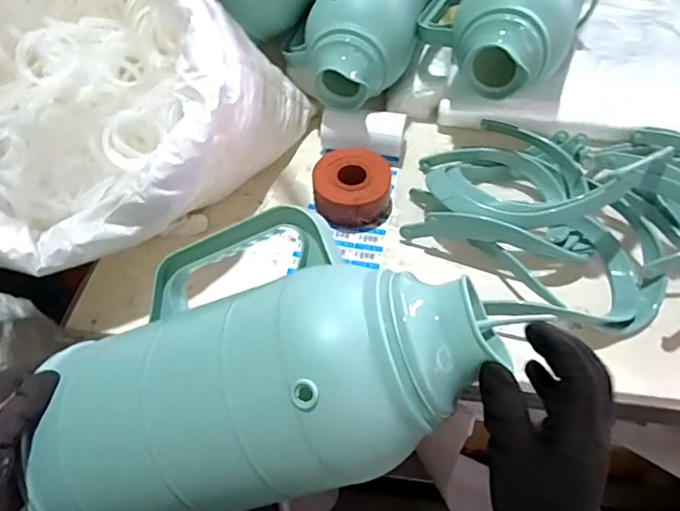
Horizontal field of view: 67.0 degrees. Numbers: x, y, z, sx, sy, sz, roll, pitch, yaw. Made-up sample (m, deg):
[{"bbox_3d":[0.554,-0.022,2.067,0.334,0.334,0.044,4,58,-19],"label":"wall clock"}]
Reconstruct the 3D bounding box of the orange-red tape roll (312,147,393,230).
[{"bbox_3d":[0.016,-0.086,0.658,0.097,0.051,0.093,-1,54,1],"label":"orange-red tape roll"}]

